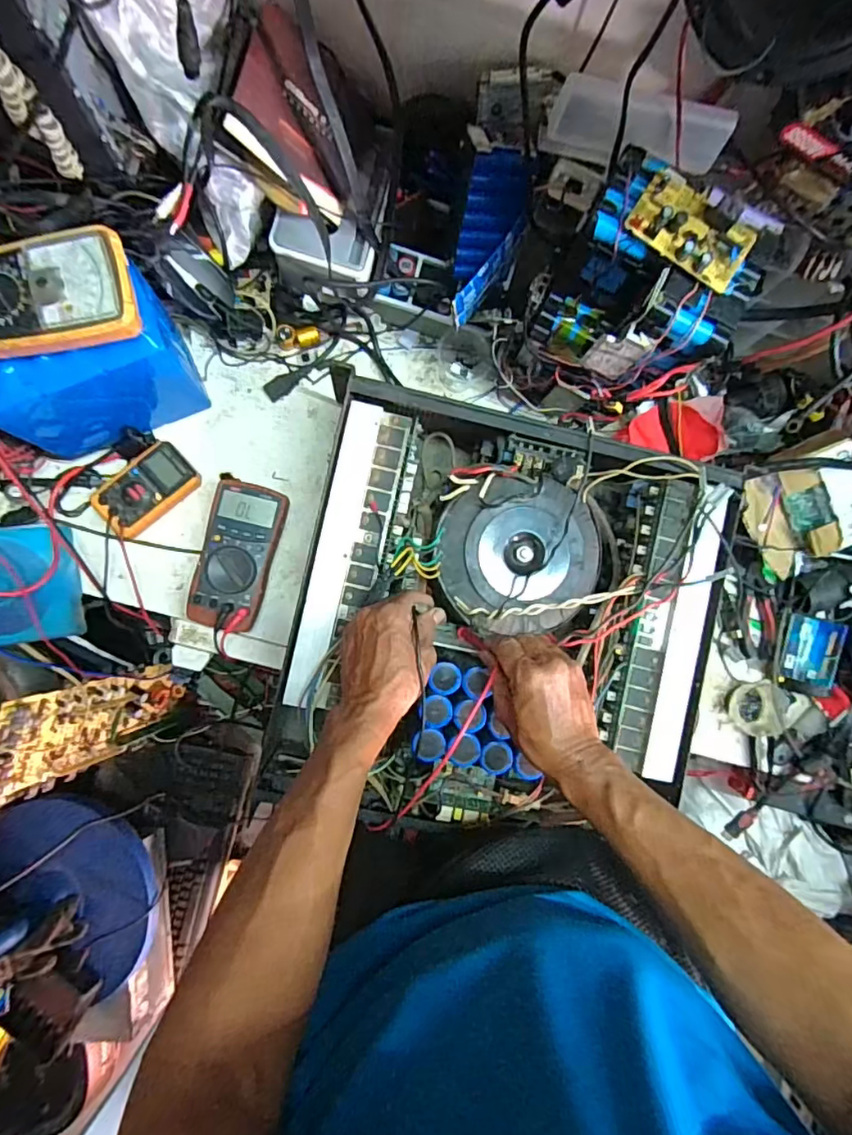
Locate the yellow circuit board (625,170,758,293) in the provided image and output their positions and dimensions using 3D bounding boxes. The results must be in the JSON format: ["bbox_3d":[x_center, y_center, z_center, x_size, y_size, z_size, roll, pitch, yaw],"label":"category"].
[{"bbox_3d":[0.210,-0.264,0.435,0.094,0.017,0.058,33,85,-2],"label":"yellow circuit board"}]

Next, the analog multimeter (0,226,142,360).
[{"bbox_3d":[-0.331,-0.232,0.476,0.156,0.031,0.091,-15,88,-5],"label":"analog multimeter"}]

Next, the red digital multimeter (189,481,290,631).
[{"bbox_3d":[-0.220,-0.014,0.660,0.080,0.037,0.167,14,86,-4],"label":"red digital multimeter"}]

